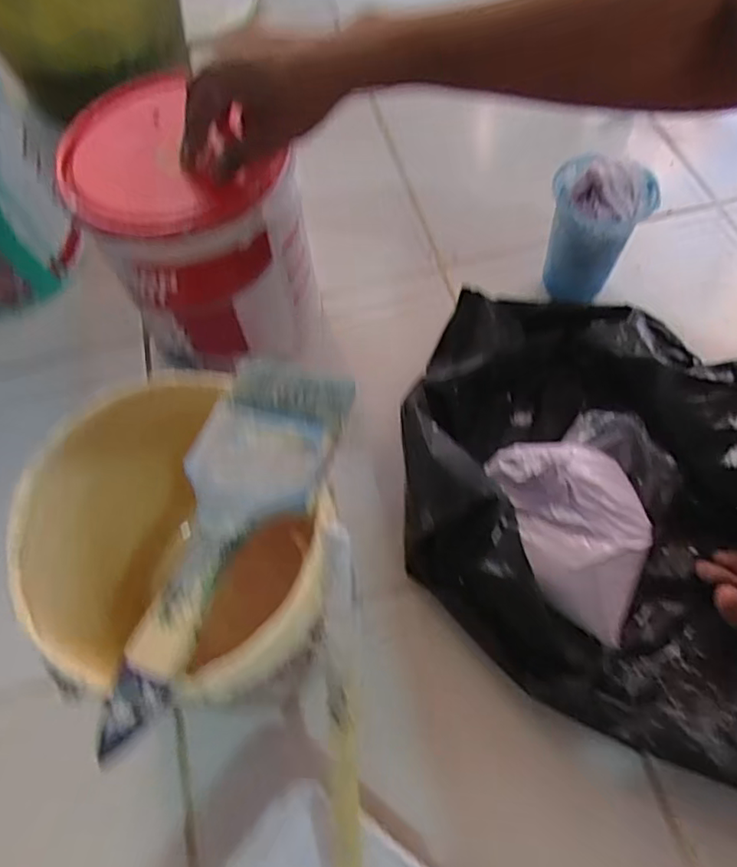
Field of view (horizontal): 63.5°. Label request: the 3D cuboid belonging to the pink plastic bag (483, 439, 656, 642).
[{"bbox_3d":[0.168,0.070,0.464,0.102,0.054,0.161,-20,63,-8],"label":"pink plastic bag"}]

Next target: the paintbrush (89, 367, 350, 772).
[{"bbox_3d":[-0.071,0.047,0.293,0.071,0.014,0.200,16,64,11],"label":"paintbrush"}]

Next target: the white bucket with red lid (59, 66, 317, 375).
[{"bbox_3d":[-0.146,-0.175,0.524,0.150,0.177,0.165,-1,61,3],"label":"white bucket with red lid"}]

